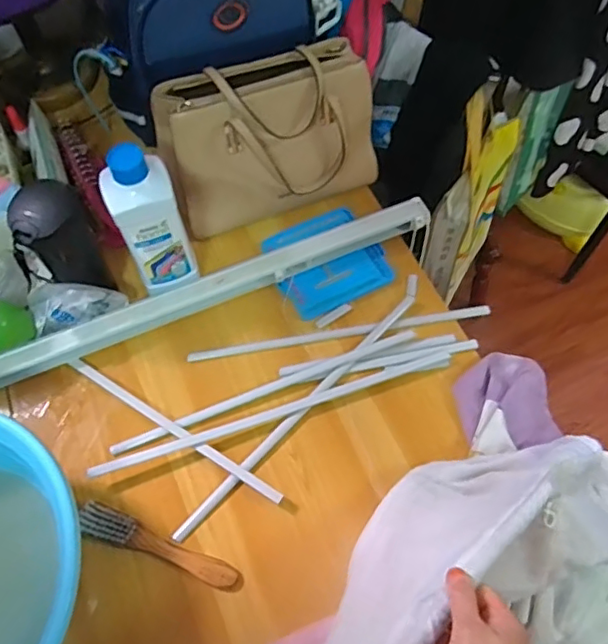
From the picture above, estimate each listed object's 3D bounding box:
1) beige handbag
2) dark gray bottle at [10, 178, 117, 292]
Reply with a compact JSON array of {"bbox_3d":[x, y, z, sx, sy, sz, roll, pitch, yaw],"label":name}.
[{"bbox_3d":[-0.050,-0.255,0.831,0.306,0.194,0.114,-16,63,-7],"label":"beige handbag"},{"bbox_3d":[-0.307,-0.099,0.764,0.077,0.176,0.085,-27,65,-13],"label":"dark gray bottle"}]

